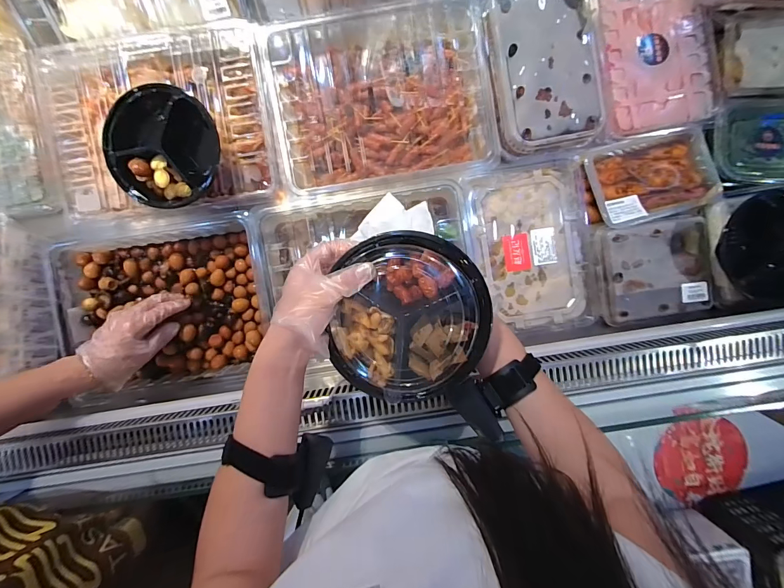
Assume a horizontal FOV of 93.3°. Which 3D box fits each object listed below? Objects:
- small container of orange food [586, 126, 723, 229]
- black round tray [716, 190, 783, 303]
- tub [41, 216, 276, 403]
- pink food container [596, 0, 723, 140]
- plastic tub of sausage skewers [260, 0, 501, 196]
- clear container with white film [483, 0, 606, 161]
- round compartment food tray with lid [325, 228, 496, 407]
[{"bbox_3d":[0.429,-0.193,0.606,0.198,0.042,0.135,-14,94,0],"label":"small container of orange food"},{"bbox_3d":[0.584,-0.069,0.574,0.146,0.071,0.150,0,94,-1],"label":"black round tray"},{"bbox_3d":[-0.379,0.023,0.626,0.337,0.071,0.293,-6,94,0],"label":"tub"},{"bbox_3d":[0.417,-0.396,0.593,0.183,0.029,0.261,-10,94,0],"label":"pink food container"},{"bbox_3d":[-0.017,-0.320,0.617,0.345,0.072,0.260,-8,94,0],"label":"plastic tub of sausage skewers"},{"bbox_3d":[0.240,-0.355,0.580,0.171,0.032,0.262,-7,94,0],"label":"clear container with white film"},{"bbox_3d":[0.020,0.026,0.386,0.150,0.044,0.168,11,93,-1],"label":"round compartment food tray with lid"}]

